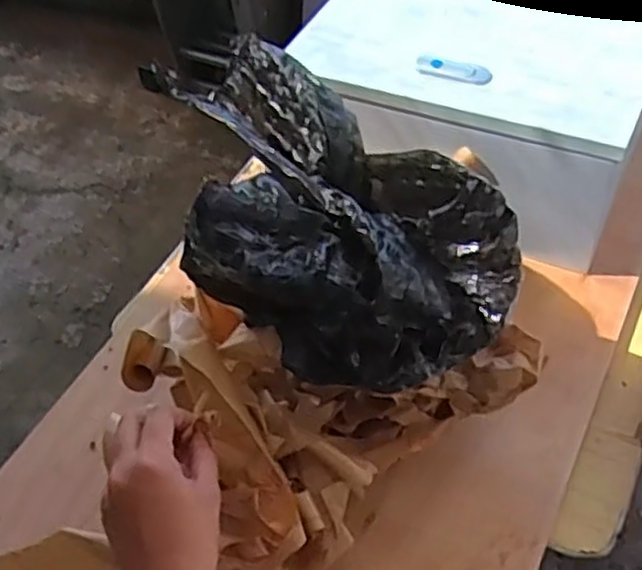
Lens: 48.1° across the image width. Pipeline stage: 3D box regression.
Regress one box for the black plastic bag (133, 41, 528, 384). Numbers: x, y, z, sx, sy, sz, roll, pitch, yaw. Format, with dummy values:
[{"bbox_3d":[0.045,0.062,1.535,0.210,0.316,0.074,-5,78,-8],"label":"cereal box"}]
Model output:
[{"bbox_3d":[-0.004,-0.063,0.621,0.225,0.149,0.322,-30,53,-14],"label":"black plastic bag"}]

